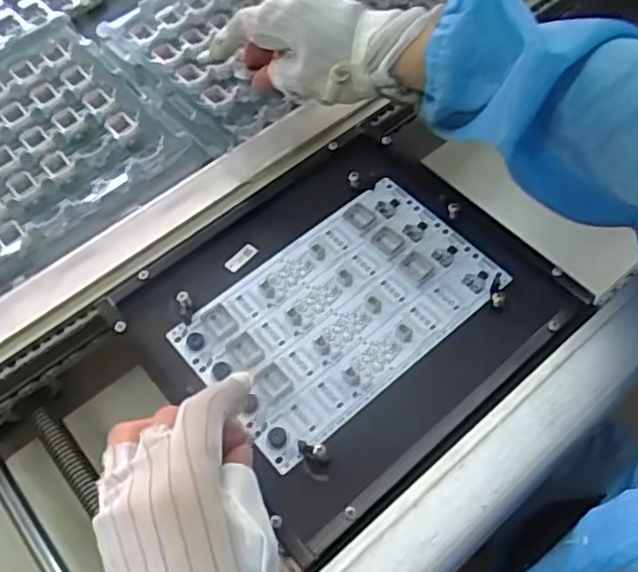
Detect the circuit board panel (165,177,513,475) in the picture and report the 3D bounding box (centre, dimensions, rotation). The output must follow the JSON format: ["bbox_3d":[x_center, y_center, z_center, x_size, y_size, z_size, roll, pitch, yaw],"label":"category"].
[{"bbox_3d":[0.011,0.010,0.467,0.205,0.010,0.134,-37,67,-19],"label":"circuit board panel"}]

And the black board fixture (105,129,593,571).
[{"bbox_3d":[0.017,0.010,0.458,0.250,0.022,0.231,-37,62,-18],"label":"black board fixture"}]

